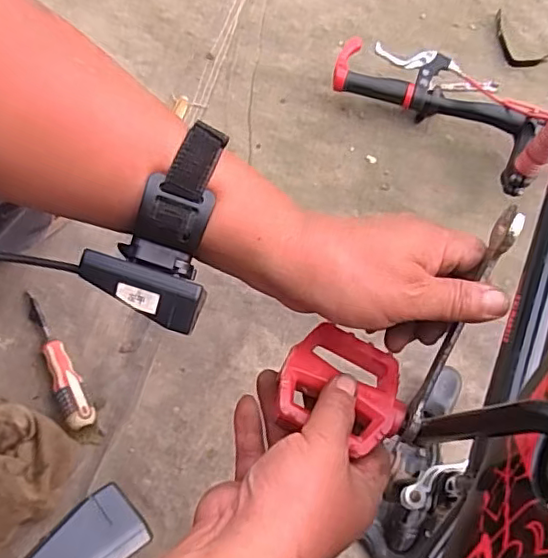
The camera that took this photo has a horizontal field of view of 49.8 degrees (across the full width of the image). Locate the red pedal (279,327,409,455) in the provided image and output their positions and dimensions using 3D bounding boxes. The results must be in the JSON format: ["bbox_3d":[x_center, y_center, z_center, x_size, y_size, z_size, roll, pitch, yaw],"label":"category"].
[{"bbox_3d":[0.041,0.071,0.369,0.076,0.028,0.072,23,53,-1],"label":"red pedal"}]

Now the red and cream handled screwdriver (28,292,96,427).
[{"bbox_3d":[-0.267,0.098,0.723,0.032,0.031,0.183,-28,75,-9],"label":"red and cream handled screwdriver"}]

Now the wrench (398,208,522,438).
[{"bbox_3d":[0.108,0.029,0.348,0.010,0.017,0.149,24,102,7],"label":"wrench"}]

